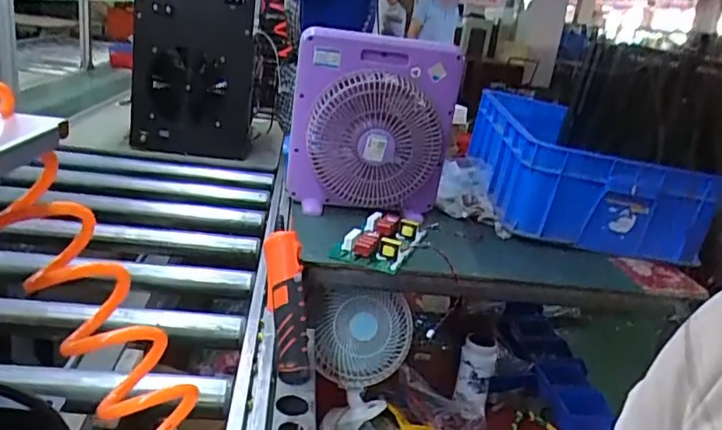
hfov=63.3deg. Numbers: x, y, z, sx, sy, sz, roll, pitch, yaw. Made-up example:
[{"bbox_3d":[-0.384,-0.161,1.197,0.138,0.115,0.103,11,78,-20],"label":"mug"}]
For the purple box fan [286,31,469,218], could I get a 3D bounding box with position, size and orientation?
[{"bbox_3d":[0.036,-0.169,1.136,0.337,0.342,0.110,2,21,-28],"label":"purple box fan"}]

